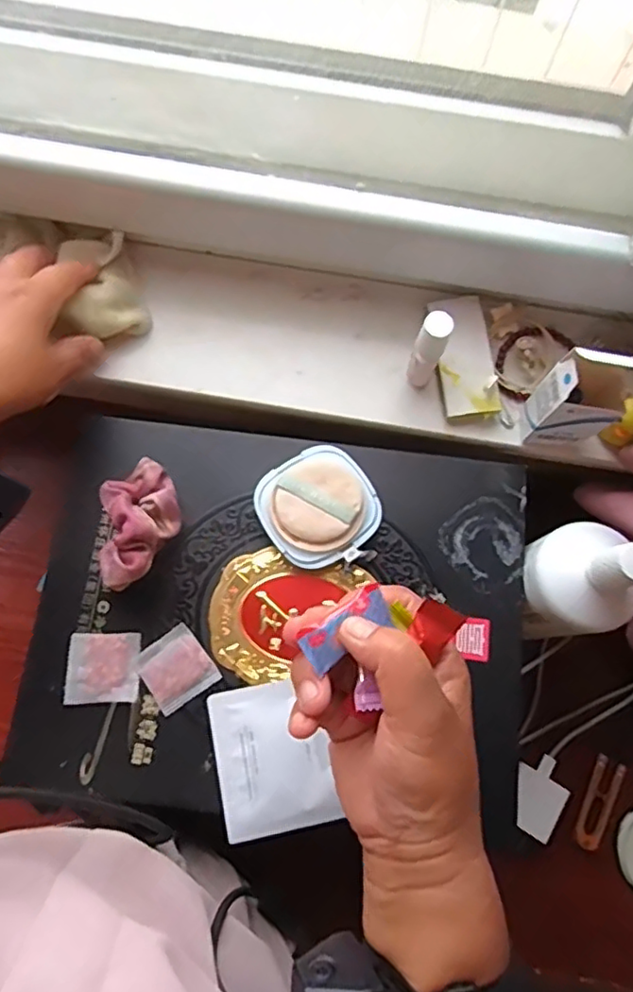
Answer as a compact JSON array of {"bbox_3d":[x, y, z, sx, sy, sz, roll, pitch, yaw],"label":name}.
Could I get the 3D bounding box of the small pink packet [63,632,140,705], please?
[{"bbox_3d":[-0.132,0.107,0.386,0.043,0.006,0.042,-1,75,-2],"label":"small pink packet"}]

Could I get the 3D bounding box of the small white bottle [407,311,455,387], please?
[{"bbox_3d":[0.074,-0.095,0.413,0.019,0.068,0.020,0,75,-2],"label":"small white bottle"}]

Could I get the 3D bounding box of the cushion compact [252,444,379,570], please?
[{"bbox_3d":[0.001,0.008,0.410,0.071,0.023,0.074,-33,79,-10],"label":"cushion compact"}]

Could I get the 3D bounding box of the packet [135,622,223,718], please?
[{"bbox_3d":[-0.088,0.108,0.386,0.041,0.008,0.042,-36,79,-10],"label":"packet"}]

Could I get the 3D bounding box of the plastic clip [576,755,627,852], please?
[{"bbox_3d":[0.220,0.239,0.482,0.026,0.007,0.068,26,76,5],"label":"plastic clip"}]

